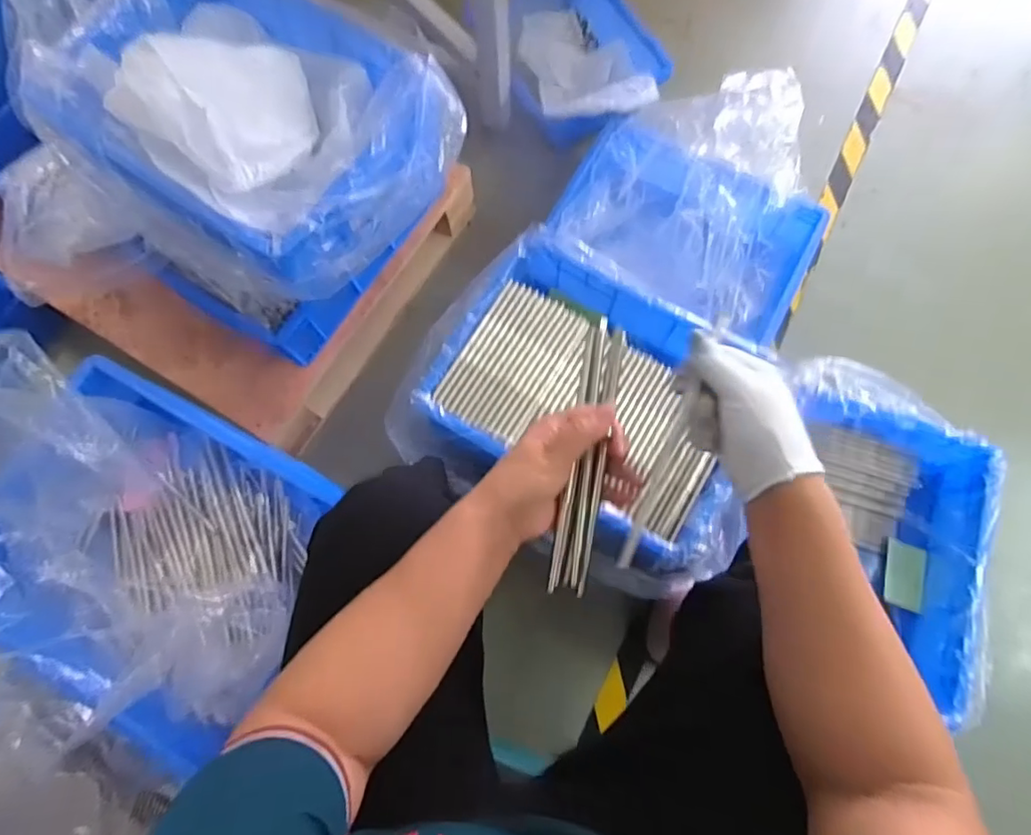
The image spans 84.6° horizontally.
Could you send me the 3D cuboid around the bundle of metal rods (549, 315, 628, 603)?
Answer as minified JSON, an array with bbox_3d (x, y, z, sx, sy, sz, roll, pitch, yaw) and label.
[{"bbox_3d":[0.059,0.030,0.454,0.033,0.014,0.215,9,82,3],"label":"bundle of metal rods"}]

